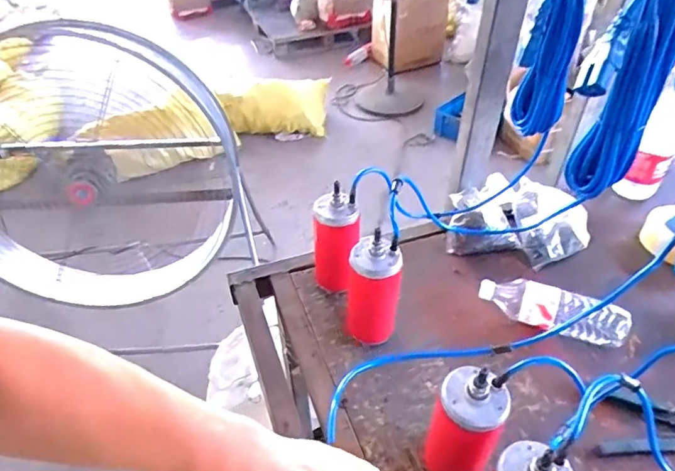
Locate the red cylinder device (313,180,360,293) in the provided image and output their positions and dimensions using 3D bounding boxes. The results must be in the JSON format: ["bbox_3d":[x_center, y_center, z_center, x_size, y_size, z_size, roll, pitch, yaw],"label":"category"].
[{"bbox_3d":[-0.003,0.013,0.839,0.074,0.194,0.063,-7,42,-6],"label":"red cylinder device"}]

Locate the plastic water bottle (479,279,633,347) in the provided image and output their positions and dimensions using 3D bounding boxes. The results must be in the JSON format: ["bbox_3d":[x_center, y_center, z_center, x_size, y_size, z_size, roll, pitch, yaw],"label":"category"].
[{"bbox_3d":[0.349,0.120,0.808,0.226,0.057,0.068,10,43,13],"label":"plastic water bottle"}]

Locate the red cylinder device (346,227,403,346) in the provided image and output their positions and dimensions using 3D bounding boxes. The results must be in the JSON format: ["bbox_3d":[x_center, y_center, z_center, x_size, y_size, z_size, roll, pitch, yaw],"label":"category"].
[{"bbox_3d":[0.054,0.086,0.756,0.080,0.192,0.069,0,42,1],"label":"red cylinder device"}]

